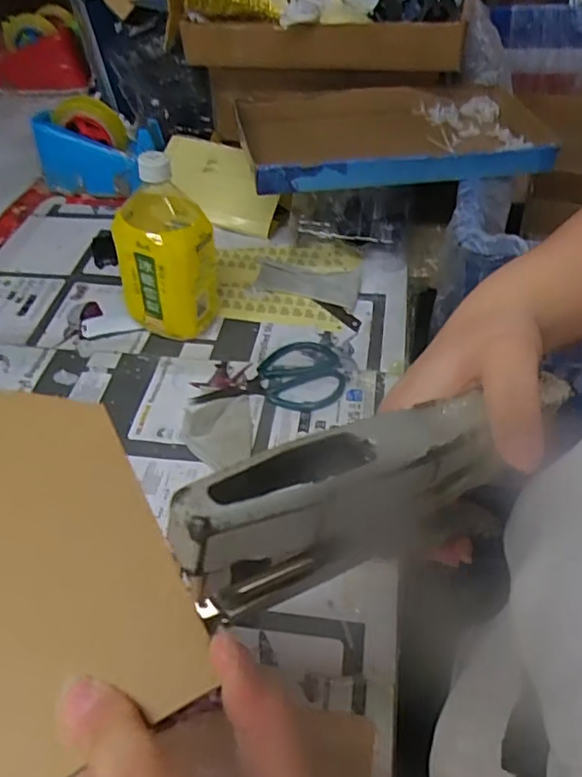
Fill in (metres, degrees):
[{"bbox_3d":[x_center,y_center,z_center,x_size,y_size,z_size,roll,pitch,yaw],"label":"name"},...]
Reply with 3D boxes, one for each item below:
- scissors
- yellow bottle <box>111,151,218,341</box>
[{"bbox_3d":[-0.026,-0.011,0.617,0.160,0.009,0.094,-8,47,-2],"label":"scissors"},{"bbox_3d":[-0.137,-0.145,0.617,0.105,0.199,0.093,-17,48,-10],"label":"yellow bottle"}]

